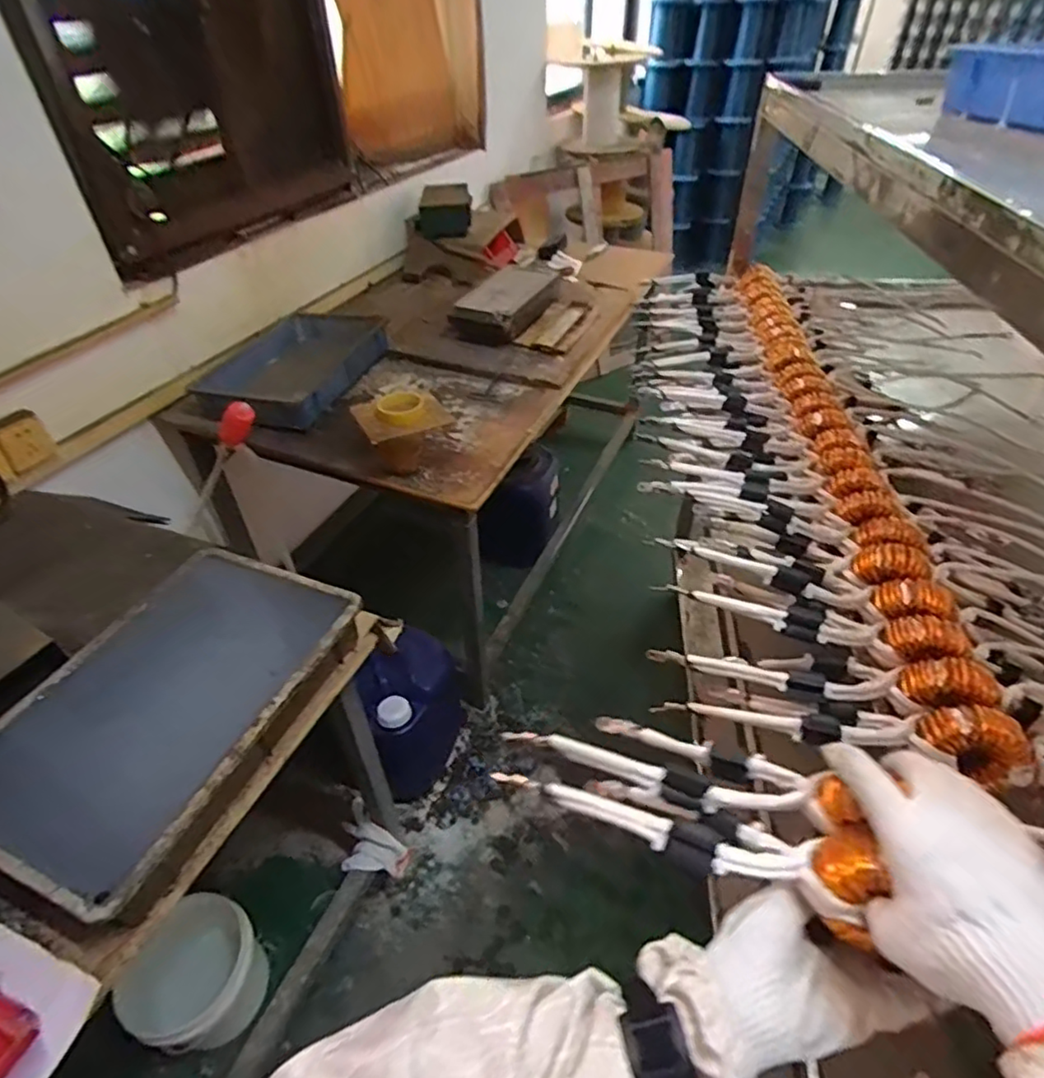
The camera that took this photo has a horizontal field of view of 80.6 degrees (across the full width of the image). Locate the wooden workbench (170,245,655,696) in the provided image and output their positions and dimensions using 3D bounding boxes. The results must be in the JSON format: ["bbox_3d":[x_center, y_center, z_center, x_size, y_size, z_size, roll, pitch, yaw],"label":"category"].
[{"bbox_3d":[-0.107,-0.341,1.871,0.706,0.803,1.560,19,46,21],"label":"wooden workbench"}]

